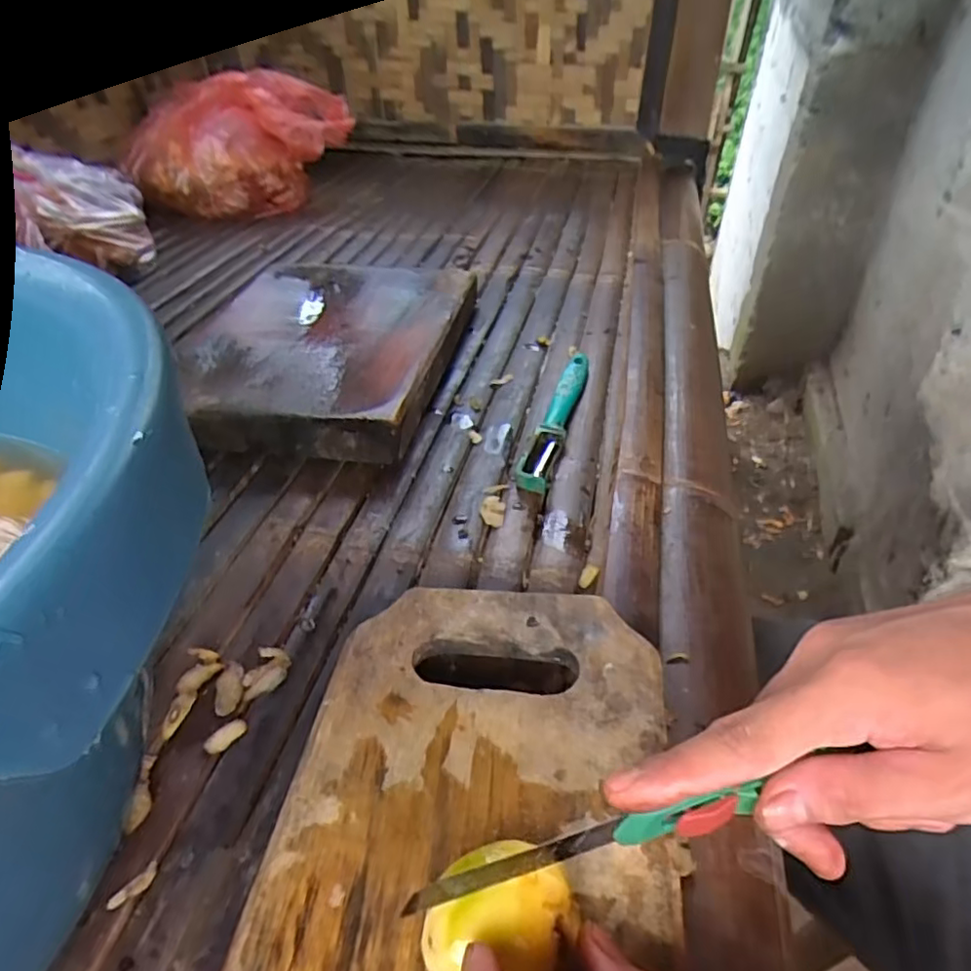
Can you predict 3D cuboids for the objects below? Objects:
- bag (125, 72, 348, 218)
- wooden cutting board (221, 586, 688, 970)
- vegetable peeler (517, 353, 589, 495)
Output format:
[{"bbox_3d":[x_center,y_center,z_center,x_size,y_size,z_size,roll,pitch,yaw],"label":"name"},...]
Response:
[{"bbox_3d":[-0.345,-0.492,0.895,0.129,0.157,0.288,24,46,27],"label":"bag"},{"bbox_3d":[-0.010,0.155,0.224,0.149,0.027,0.279,4,40,7],"label":"wooden cutting board"},{"bbox_3d":[0.056,-0.054,0.473,0.021,0.017,0.164,11,42,15],"label":"vegetable peeler"}]

